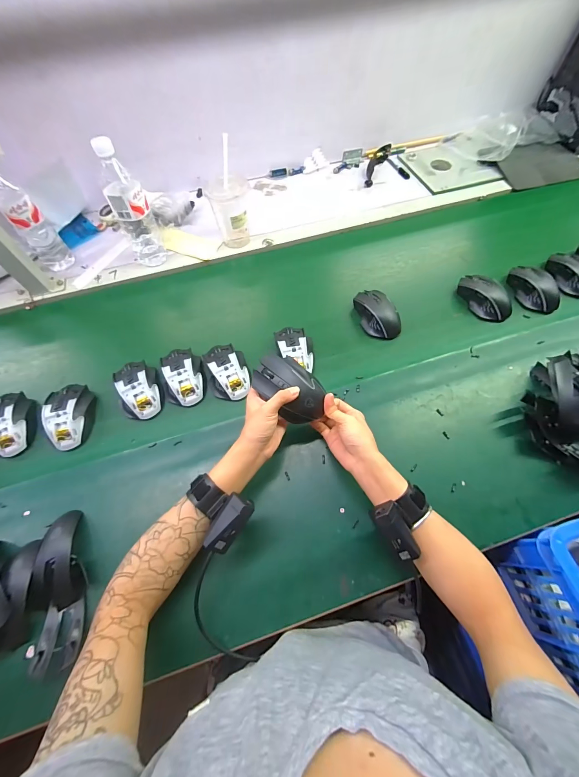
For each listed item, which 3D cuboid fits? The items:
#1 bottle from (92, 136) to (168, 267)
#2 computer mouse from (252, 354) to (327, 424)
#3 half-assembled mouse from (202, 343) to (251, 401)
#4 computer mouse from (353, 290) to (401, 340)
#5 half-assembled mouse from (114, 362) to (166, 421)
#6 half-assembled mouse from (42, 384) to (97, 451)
[{"bbox_3d":[-0.318,-0.360,0.618,0.074,0.227,0.068,-26,65,-12],"label":"bottle"},{"bbox_3d":[0.000,0.000,0.443,0.108,0.046,0.068,33,68,17],"label":"computer mouse"},{"bbox_3d":[-0.108,-0.033,0.553,0.071,0.036,0.105,-19,64,-9],"label":"half-assembled mouse"},{"bbox_3d":[0.177,-0.151,0.604,0.070,0.036,0.111,-17,63,-8],"label":"computer mouse"},{"bbox_3d":[-0.268,-0.002,0.540,0.077,0.034,0.113,-24,65,-11],"label":"half-assembled mouse"},{"bbox_3d":[-0.379,0.048,0.524,0.079,0.041,0.116,-14,63,-6],"label":"half-assembled mouse"}]

